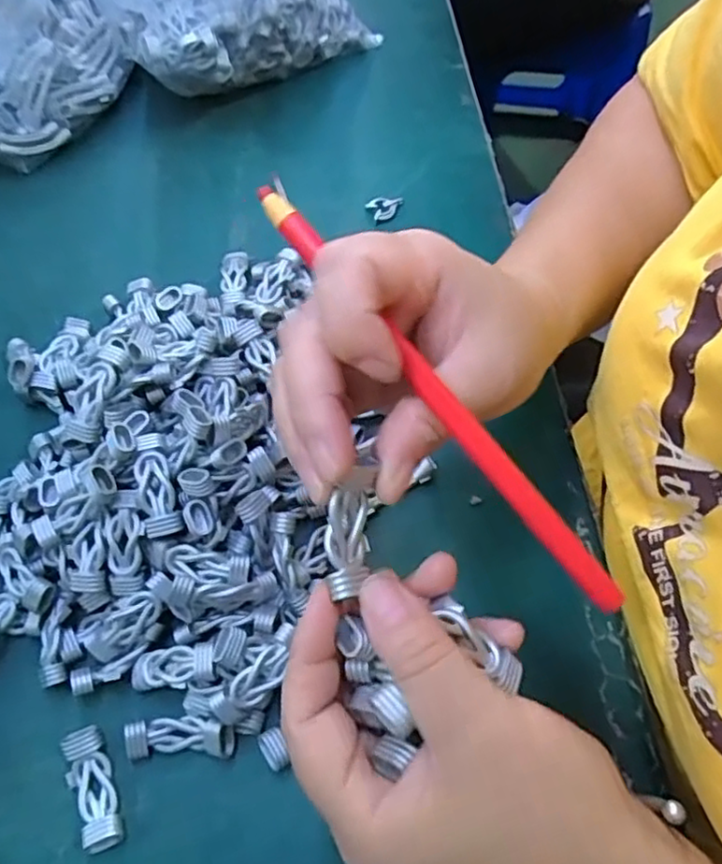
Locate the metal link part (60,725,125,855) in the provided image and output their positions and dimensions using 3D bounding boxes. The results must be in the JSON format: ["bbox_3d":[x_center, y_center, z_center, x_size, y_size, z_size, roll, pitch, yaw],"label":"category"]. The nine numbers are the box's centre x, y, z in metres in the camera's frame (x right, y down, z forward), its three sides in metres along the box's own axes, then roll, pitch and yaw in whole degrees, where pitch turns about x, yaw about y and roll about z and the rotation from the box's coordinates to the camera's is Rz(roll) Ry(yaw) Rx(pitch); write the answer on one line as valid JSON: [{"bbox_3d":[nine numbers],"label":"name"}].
[{"bbox_3d":[-0.110,0.145,0.267,0.018,0.010,0.045,-21,64,-10],"label":"metal link part"}]

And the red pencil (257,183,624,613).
[{"bbox_3d":[0.024,-0.012,0.206,0.011,0.007,0.167,-39,88,-18],"label":"red pencil"}]

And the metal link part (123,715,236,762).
[{"bbox_3d":[-0.076,0.127,0.272,0.044,0.016,0.016,-2,62,0],"label":"metal link part"}]

